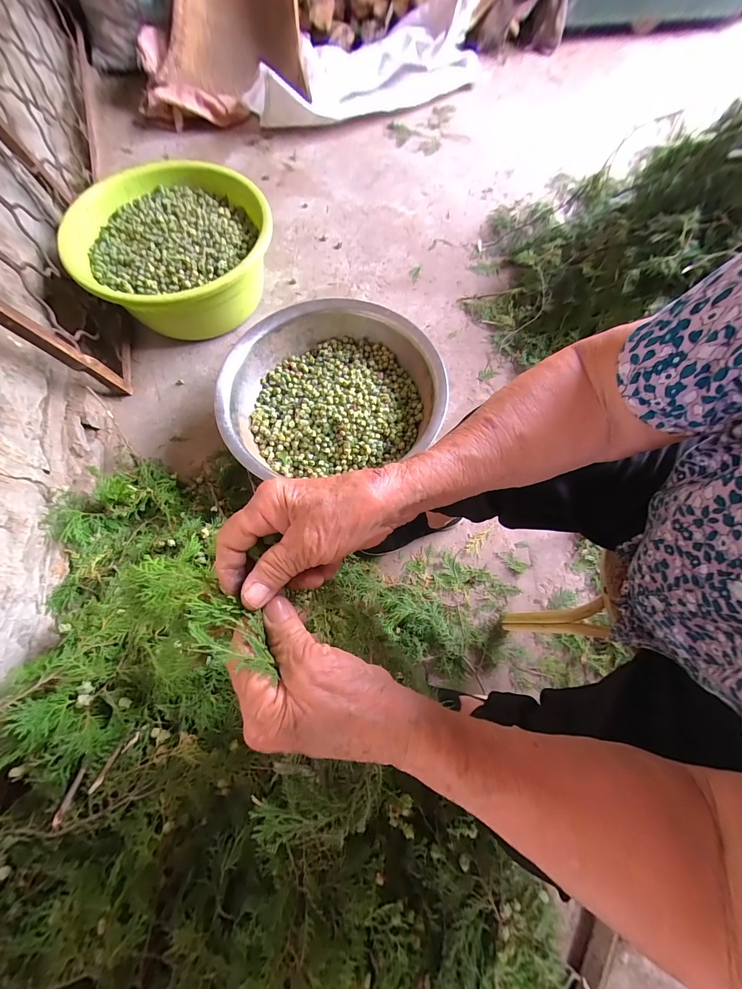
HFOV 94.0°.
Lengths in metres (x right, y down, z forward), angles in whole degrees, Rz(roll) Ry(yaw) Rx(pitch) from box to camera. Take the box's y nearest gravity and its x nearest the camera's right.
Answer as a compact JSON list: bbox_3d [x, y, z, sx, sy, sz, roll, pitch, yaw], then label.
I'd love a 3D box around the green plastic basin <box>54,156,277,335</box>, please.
[{"bbox_3d":[-0.450,-0.559,0.837,0.393,0.195,0.411,0,70,1],"label":"green plastic basin"}]

